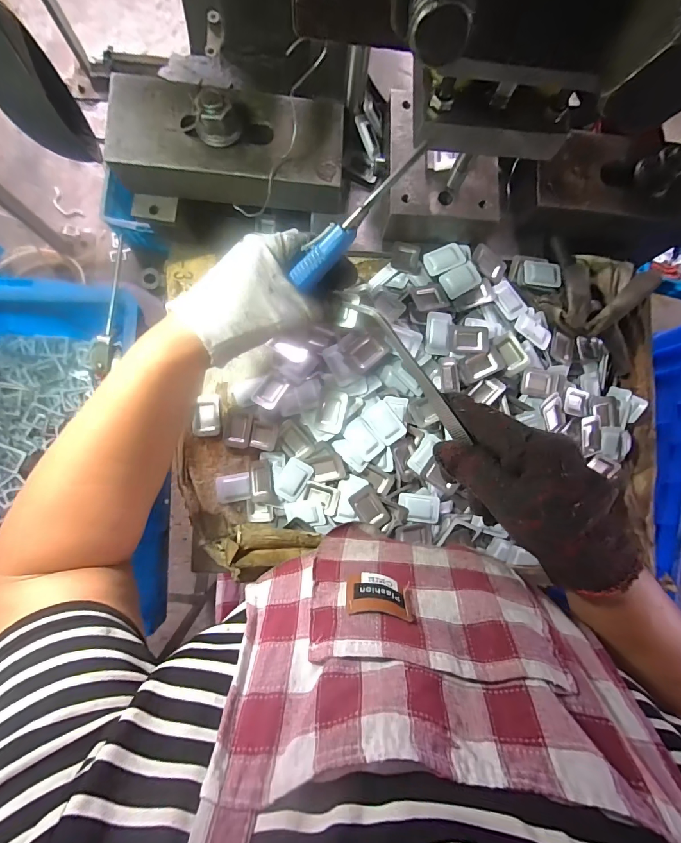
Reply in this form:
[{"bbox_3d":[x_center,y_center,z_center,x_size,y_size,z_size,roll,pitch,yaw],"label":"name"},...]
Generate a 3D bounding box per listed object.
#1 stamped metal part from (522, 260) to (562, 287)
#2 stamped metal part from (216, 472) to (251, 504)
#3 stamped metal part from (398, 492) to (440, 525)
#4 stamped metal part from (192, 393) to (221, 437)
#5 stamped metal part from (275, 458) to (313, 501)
[{"bbox_3d":[0.208,-0.152,0.368,0.037,0.006,0.027,4,85,-6],"label":"stamped metal part"},{"bbox_3d":[-0.105,0.066,0.353,0.032,0.004,0.027,-7,87,-6],"label":"stamped metal part"},{"bbox_3d":[0.077,0.085,0.350,0.040,0.007,0.026,9,85,-5],"label":"stamped metal part"},{"bbox_3d":[-0.133,-0.006,0.355,0.026,0.005,0.042,-2,86,-6],"label":"stamped metal part"},{"bbox_3d":[-0.046,0.057,0.347,0.027,0.007,0.039,29,83,-3],"label":"stamped metal part"}]

